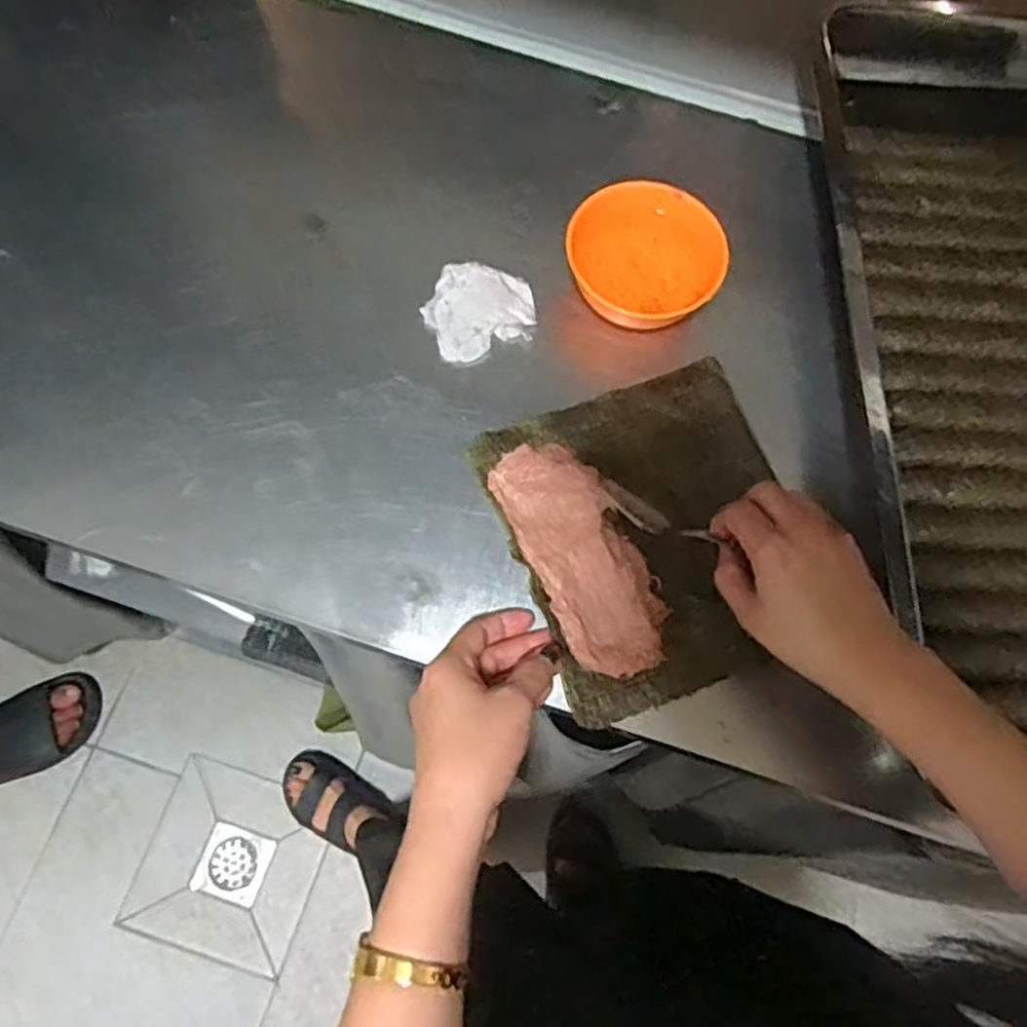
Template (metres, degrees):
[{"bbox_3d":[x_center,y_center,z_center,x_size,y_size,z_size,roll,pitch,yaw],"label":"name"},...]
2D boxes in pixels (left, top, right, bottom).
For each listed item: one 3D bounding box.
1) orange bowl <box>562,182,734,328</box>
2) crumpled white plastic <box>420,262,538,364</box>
[{"bbox_3d":[0.090,-0.174,0.528,0.107,0.046,0.093,17,73,7],"label":"orange bowl"},{"bbox_3d":[-0.024,-0.144,0.536,0.074,0.009,0.070,0,70,0],"label":"crumpled white plastic"}]

